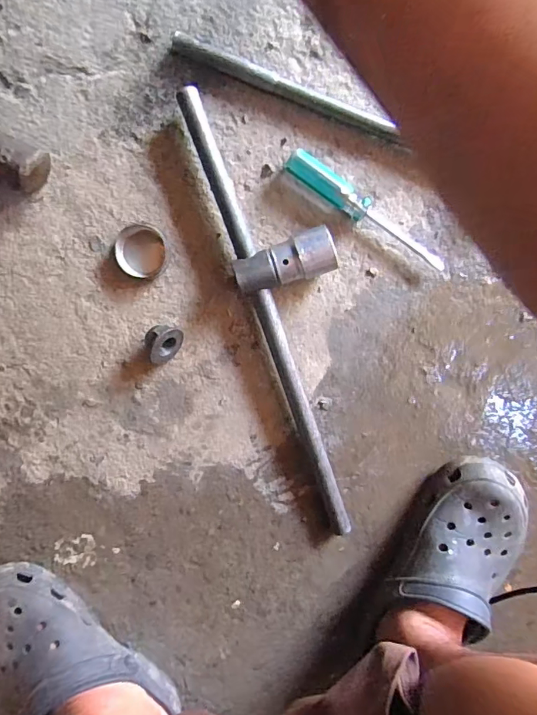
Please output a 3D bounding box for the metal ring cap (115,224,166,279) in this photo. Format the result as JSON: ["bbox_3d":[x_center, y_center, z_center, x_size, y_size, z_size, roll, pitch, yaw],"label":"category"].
[{"bbox_3d":[-0.125,-0.105,0.456,0.046,0.011,0.050,0,100,-2],"label":"metal ring cap"}]

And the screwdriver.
[{"bbox_3d":[0.098,-0.139,0.453,0.183,0.020,0.026,35,96,-8],"label":"screwdriver"}]

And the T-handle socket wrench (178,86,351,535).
[{"bbox_3d":[0.031,-0.035,0.454,0.098,0.041,0.458,-17,100,0],"label":"T-handle socket wrench"}]

